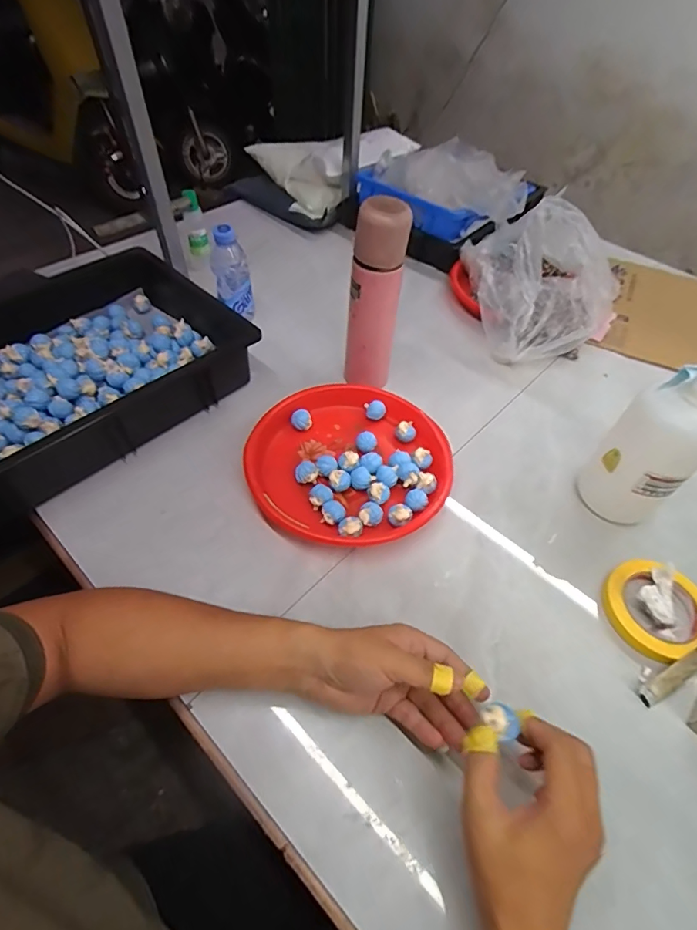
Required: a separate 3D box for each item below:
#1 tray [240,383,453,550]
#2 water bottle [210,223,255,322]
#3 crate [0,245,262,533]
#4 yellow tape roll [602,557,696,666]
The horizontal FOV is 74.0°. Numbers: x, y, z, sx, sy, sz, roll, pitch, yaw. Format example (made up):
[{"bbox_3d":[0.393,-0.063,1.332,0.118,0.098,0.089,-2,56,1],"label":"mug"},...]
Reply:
[{"bbox_3d":[0.003,-0.009,0.594,0.247,0.029,0.245,0,55,1],"label":"tray"},{"bbox_3d":[-0.184,-0.296,0.737,0.055,0.172,0.055,-12,54,-12],"label":"water bottle"},{"bbox_3d":[-0.379,-0.119,0.631,0.475,0.094,0.304,-37,62,-27],"label":"crate"},{"bbox_3d":[0.331,0.150,0.496,0.103,0.021,0.098,0,55,1],"label":"yellow tape roll"}]

